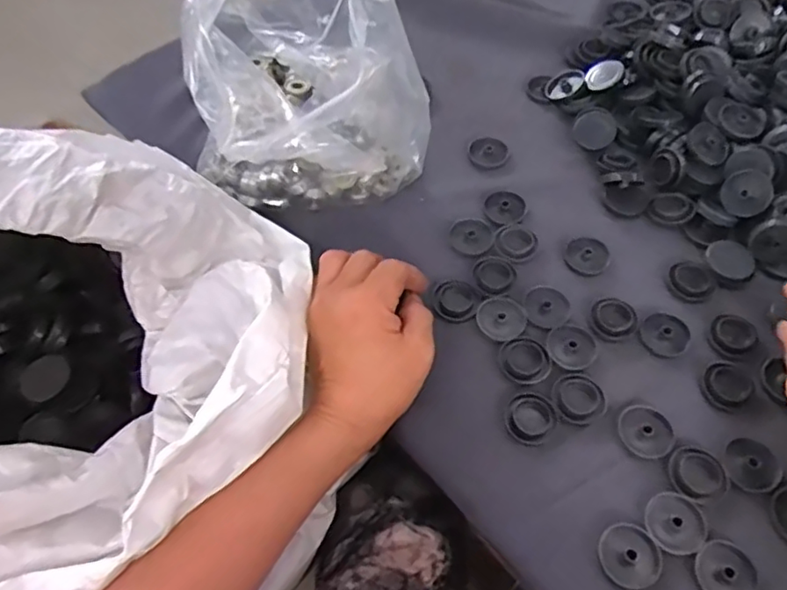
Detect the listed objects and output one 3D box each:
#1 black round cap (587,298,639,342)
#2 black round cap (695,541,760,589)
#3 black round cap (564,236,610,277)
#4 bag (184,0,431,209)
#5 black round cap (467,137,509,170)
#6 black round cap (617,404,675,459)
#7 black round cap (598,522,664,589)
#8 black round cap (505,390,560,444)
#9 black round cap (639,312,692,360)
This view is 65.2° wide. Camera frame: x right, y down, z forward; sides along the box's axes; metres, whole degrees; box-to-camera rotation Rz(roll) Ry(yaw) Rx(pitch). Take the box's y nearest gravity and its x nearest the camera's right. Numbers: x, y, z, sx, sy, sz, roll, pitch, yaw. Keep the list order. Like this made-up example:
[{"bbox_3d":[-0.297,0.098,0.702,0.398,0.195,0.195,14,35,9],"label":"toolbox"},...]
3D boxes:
[{"bbox_3d":[0.151,0.016,0.423,0.030,0.005,0.032,0,57,0],"label":"black round cap"},{"bbox_3d":[0.183,0.153,0.337,0.031,0.004,0.032,0,57,0],"label":"black round cap"},{"bbox_3d":[0.143,-0.029,0.452,0.030,0.004,0.036,29,62,17],"label":"black round cap"},{"bbox_3d":[-0.076,-0.169,0.465,0.160,0.130,0.186,-20,59,-12],"label":"bag"},{"bbox_3d":[0.079,-0.119,0.510,0.032,0.007,0.028,-7,58,-4],"label":"black round cap"},{"bbox_3d":[0.156,0.084,0.381,0.031,0.004,0.033,0,57,0],"label":"black round cap"},{"bbox_3d":[0.133,0.146,0.345,0.032,0.005,0.033,0,57,0],"label":"black round cap"},{"bbox_3d":[0.088,0.078,0.392,0.031,0.004,0.033,0,57,0],"label":"black round cap"},{"bbox_3d":[0.185,0.026,0.418,0.031,0.004,0.034,0,57,0],"label":"black round cap"}]

